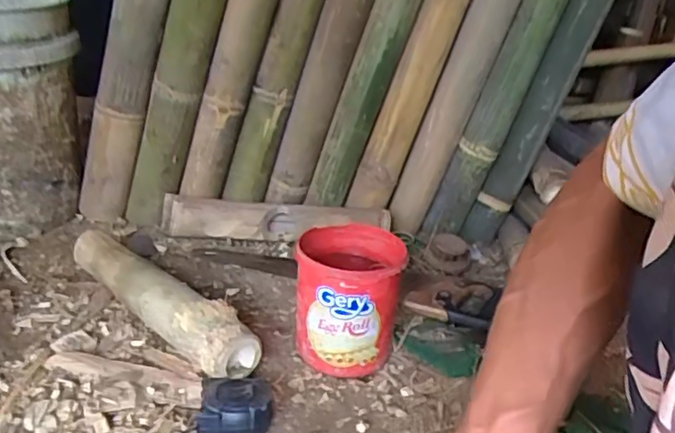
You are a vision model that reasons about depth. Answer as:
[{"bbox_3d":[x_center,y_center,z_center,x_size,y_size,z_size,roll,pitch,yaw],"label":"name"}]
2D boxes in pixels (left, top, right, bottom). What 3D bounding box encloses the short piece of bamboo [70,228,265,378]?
[{"bbox_3d":[-0.249,0.111,0.792,0.353,0.072,0.067,25,30,33],"label":"short piece of bamboo"}]

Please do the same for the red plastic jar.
[{"bbox_3d":[0.010,0.109,0.778,0.136,0.157,0.138,7,25,0],"label":"red plastic jar"}]

